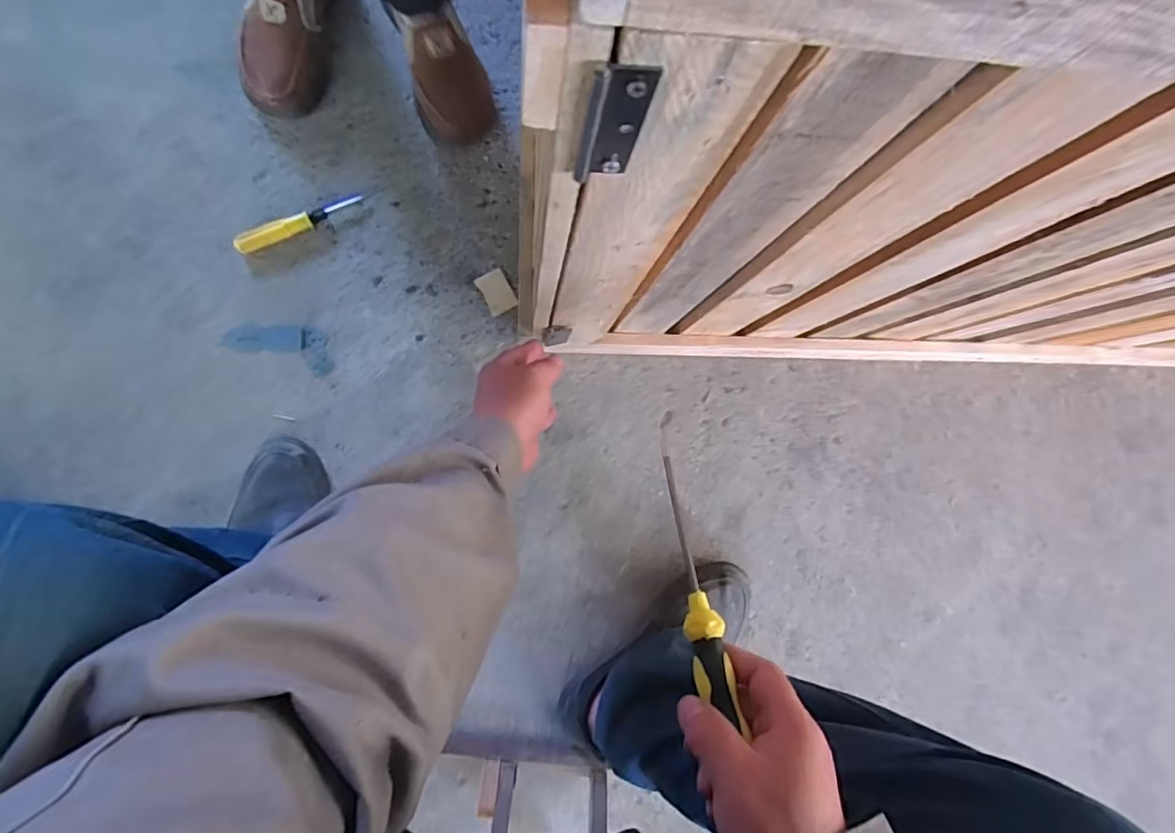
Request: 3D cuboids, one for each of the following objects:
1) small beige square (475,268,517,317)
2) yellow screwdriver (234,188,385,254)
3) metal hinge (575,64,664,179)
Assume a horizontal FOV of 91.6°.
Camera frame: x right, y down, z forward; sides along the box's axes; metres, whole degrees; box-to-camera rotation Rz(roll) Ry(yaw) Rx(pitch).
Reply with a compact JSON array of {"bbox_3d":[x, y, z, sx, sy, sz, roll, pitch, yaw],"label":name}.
[{"bbox_3d":[-0.114,-0.155,0.717,0.035,0.010,0.049,-28,87,-9],"label":"small beige square"},{"bbox_3d":[-0.335,-0.239,0.695,0.179,0.022,0.020,-26,87,-8],"label":"yellow screwdriver"},{"bbox_3d":[0.010,-0.117,0.234,0.025,0.072,0.006,-6,86,-8],"label":"metal hinge"}]

